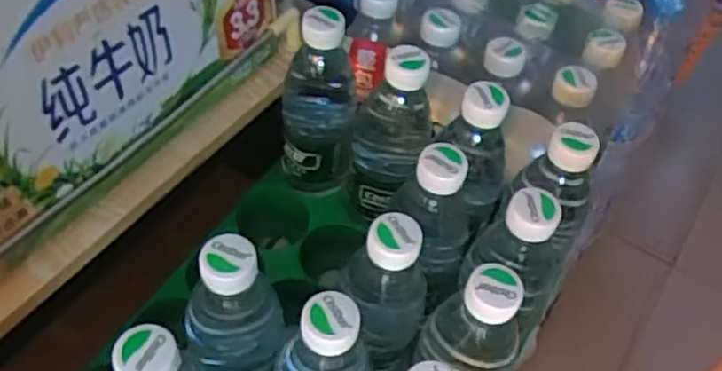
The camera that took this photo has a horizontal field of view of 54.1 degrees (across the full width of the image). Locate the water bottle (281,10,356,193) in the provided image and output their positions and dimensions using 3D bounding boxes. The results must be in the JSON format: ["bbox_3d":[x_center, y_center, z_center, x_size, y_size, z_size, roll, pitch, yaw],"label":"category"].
[{"bbox_3d":[-0.036,-0.068,0.601,0.060,0.179,0.055,1,51,-4],"label":"water bottle"}]

